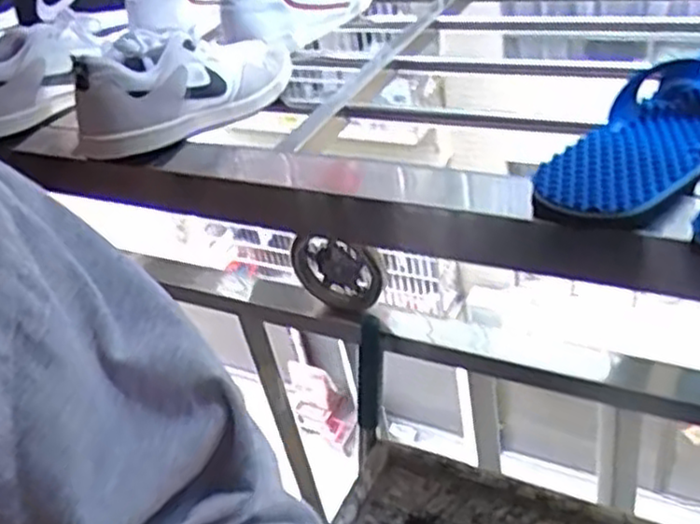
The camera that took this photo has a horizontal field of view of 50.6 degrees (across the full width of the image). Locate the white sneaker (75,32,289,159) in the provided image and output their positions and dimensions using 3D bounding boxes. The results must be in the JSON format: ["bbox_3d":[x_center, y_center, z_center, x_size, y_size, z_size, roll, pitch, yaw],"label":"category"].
[{"bbox_3d":[-0.158,-0.184,0.717,0.079,0.099,0.249,23,48,39],"label":"white sneaker"}]

